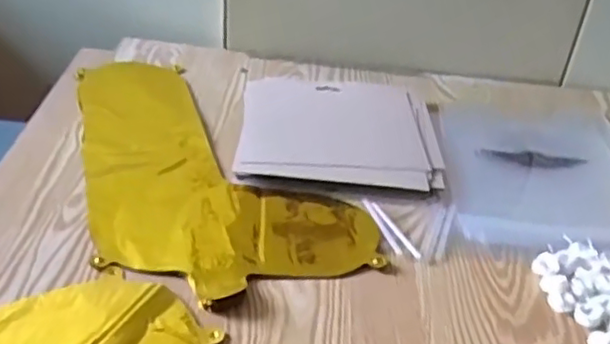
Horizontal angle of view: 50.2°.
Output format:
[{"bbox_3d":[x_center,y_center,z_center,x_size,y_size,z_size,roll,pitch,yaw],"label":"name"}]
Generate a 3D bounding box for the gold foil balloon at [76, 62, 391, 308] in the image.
[{"bbox_3d":[-0.108,-0.020,0.668,0.228,0.010,0.396,-9,37,-20],"label":"gold foil balloon"}]

